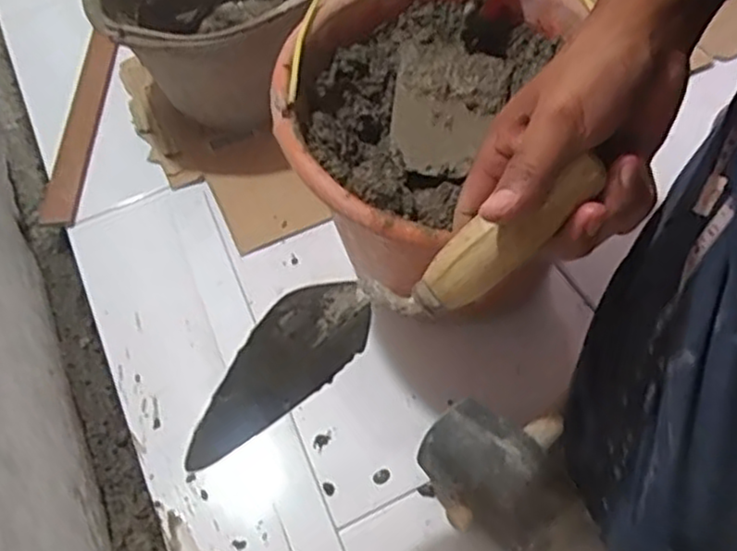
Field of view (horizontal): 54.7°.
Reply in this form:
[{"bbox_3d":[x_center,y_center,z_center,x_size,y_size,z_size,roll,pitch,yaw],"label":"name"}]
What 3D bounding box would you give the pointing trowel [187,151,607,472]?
[{"bbox_3d":[0.009,0.024,0.391,0.258,0.092,0.040,-33,55,14],"label":"pointing trowel"}]

